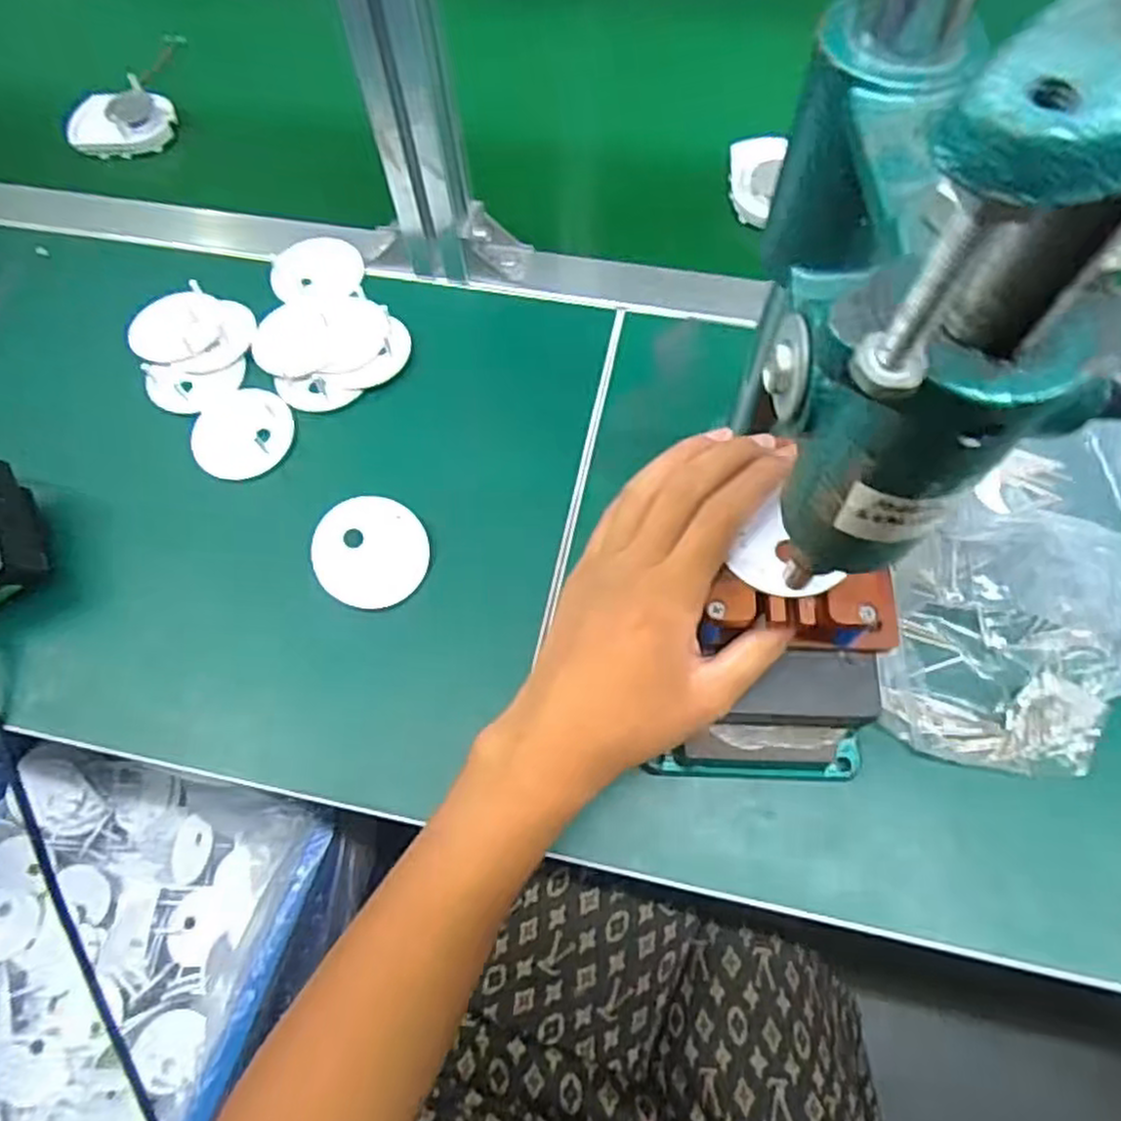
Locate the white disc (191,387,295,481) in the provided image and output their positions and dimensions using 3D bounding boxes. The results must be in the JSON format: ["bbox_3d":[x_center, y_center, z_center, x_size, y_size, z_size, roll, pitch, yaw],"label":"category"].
[{"bbox_3d":[-0.199,-0.080,0.469,0.061,0.009,0.061,-1,65,3],"label":"white disc"}]

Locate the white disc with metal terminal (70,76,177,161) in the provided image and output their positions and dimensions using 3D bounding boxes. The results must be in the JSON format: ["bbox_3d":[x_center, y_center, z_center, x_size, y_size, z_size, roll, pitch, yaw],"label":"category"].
[{"bbox_3d":[-0.338,-0.339,0.581,0.071,0.023,0.056,-15,65,-3],"label":"white disc with metal terminal"}]

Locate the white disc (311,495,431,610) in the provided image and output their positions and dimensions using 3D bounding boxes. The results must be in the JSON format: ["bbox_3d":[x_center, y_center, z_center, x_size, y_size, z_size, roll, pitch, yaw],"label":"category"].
[{"bbox_3d":[-0.106,-0.004,0.423,0.061,0.004,0.061,1,88,-17],"label":"white disc"}]

